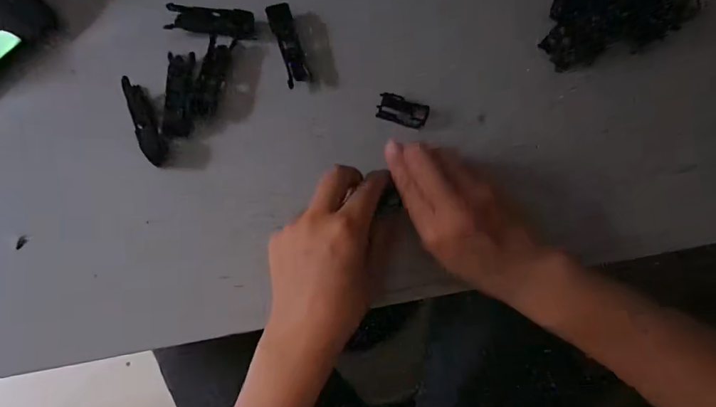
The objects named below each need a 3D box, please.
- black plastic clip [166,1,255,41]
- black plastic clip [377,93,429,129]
[{"bbox_3d":[-0.115,-0.143,0.331,0.066,0.004,0.023,4,83,-4],"label":"black plastic clip"},{"bbox_3d":[0.035,-0.072,0.331,0.038,0.009,0.021,21,82,-2],"label":"black plastic clip"}]

